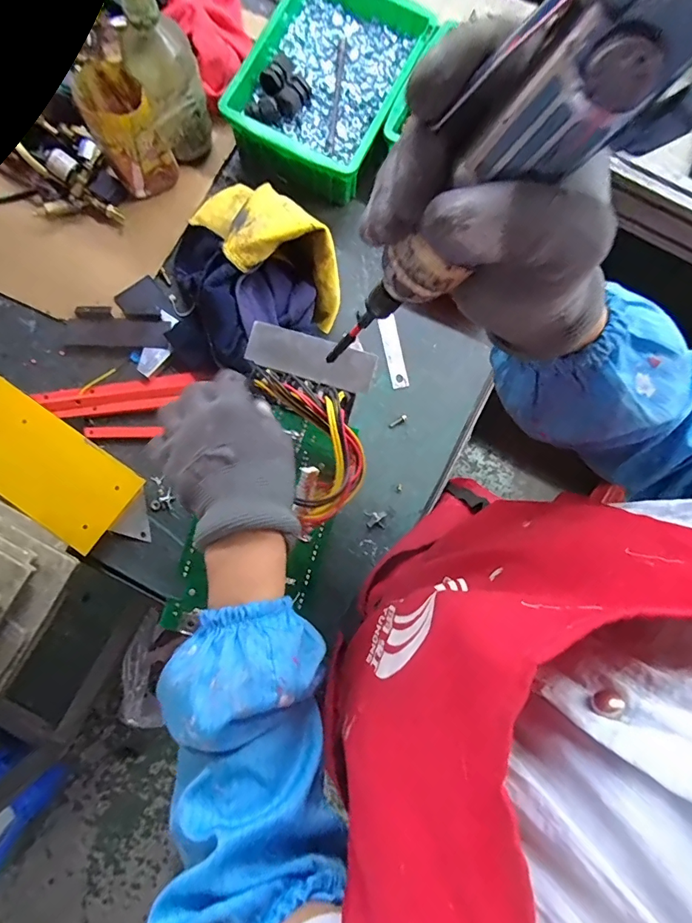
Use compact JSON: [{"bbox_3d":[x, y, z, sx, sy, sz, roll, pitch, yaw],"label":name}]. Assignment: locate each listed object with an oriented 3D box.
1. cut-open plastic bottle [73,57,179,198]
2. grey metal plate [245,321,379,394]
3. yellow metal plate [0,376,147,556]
[{"bbox_3d":[-0.247,-0.372,0.529,0.067,0.120,0.071,0,82,-2],"label":"cut-open plastic bottle"},{"bbox_3d":[-0.034,-0.100,0.441,0.122,0.004,0.042,17,94,2],"label":"grey metal plate"},{"bbox_3d":[-0.350,0.000,0.522,0.214,0.011,0.101,35,78,1],"label":"yellow metal plate"}]

